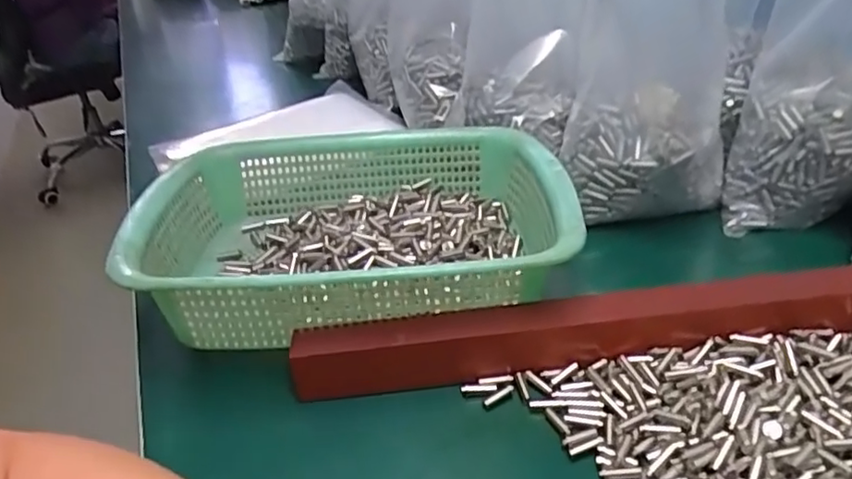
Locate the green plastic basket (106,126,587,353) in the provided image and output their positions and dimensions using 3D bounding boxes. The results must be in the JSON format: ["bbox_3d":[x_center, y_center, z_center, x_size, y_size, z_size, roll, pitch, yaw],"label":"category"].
[{"bbox_3d":[-0.045,-0.012,0.456,0.290,0.085,0.220,-7,34,0],"label":"green plastic basket"}]

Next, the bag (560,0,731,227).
[{"bbox_3d":[0.178,-0.126,0.494,0.122,0.192,0.125,5,36,17],"label":"bag"}]

